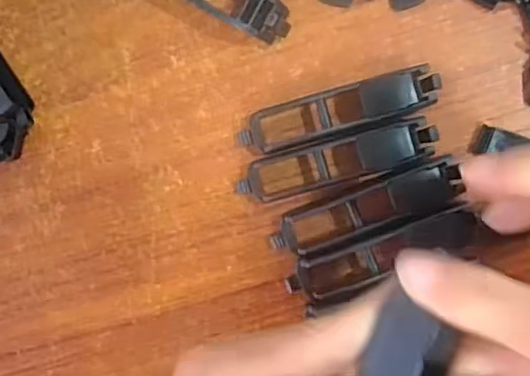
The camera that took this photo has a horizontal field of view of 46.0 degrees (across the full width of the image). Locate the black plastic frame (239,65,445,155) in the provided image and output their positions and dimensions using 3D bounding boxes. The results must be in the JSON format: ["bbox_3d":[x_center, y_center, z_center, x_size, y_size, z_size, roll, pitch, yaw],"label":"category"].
[{"bbox_3d":[0.028,-0.030,0.238,0.075,0.018,0.017,-16,92,7],"label":"black plastic frame"}]

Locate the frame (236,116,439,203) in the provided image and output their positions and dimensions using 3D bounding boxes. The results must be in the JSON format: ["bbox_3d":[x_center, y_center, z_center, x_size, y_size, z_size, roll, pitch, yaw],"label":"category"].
[{"bbox_3d":[0.027,-0.010,0.240,0.076,0.016,0.018,-15,92,7],"label":"frame"}]

